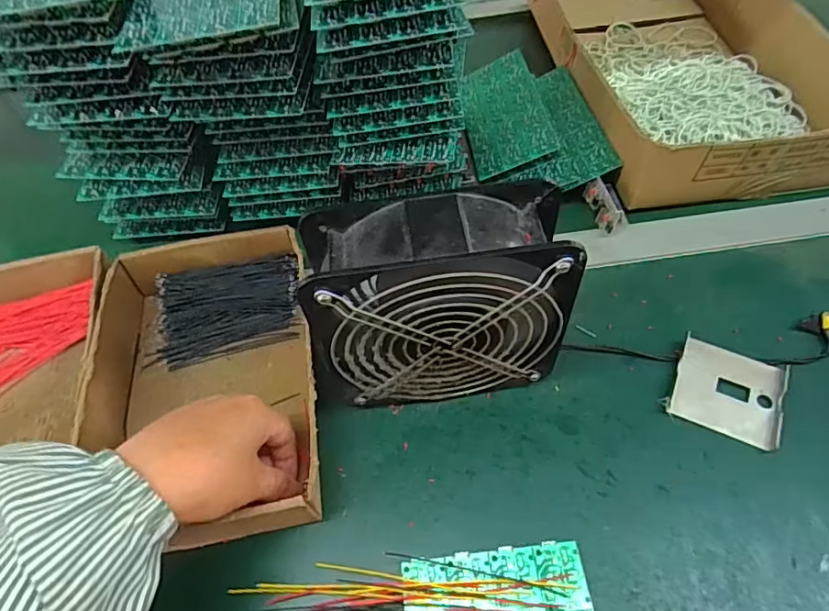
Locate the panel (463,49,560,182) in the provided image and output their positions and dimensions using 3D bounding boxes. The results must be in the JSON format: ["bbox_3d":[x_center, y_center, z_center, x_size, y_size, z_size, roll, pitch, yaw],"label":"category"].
[{"bbox_3d":[0.091,-0.202,0.532,0.080,0.004,0.175,-17,52,17],"label":"panel"}]

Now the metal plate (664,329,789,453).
[{"bbox_3d":[0.219,0.058,0.359,0.069,0.013,0.066,19,59,18],"label":"metal plate"}]

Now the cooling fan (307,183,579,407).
[{"bbox_3d":[0.015,0.001,0.324,0.153,0.141,0.061,-7,54,1],"label":"cooling fan"}]

